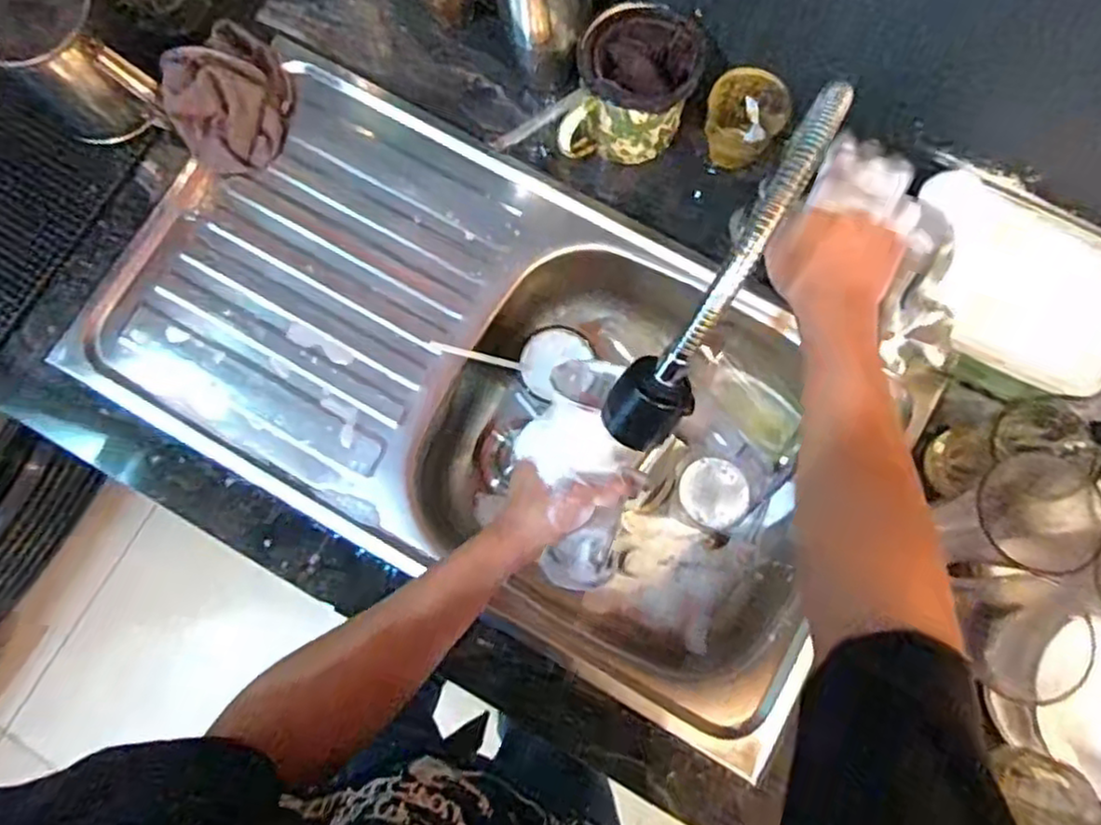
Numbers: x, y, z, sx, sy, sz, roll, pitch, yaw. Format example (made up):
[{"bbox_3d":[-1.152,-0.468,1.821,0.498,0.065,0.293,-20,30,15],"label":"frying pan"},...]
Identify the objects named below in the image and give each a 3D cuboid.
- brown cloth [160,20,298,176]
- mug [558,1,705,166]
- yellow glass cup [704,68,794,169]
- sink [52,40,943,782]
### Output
[{"bbox_3d":[-0.307,-0.309,0.674,0.088,0.088,0.139,14,80,4],"label":"brown cloth"},{"bbox_3d":[0.074,-0.290,0.642,0.107,0.095,0.124,15,81,4],"label":"mug"},{"bbox_3d":[0.179,-0.271,0.649,0.072,0.062,0.061,25,81,5],"label":"yellow glass cup"},{"bbox_3d":[-0.068,-0.013,0.707,0.724,0.122,0.354,29,82,6],"label":"sink"}]

